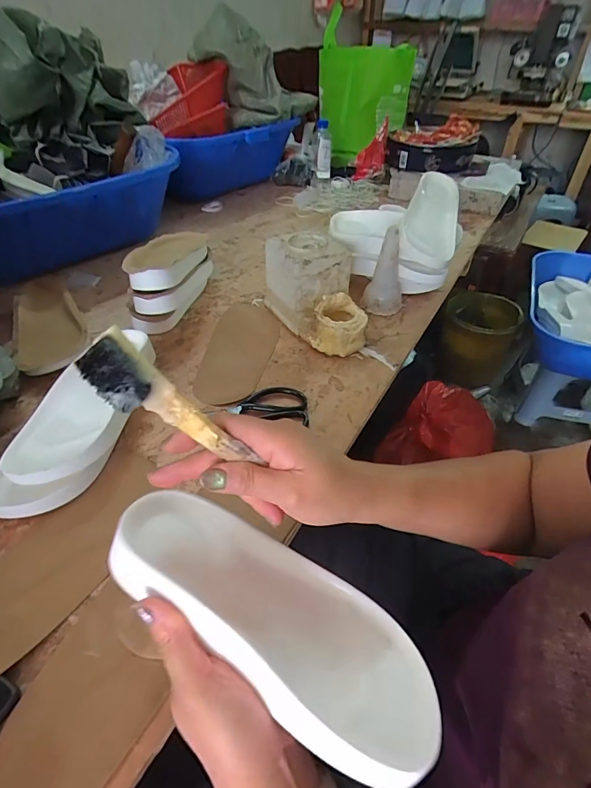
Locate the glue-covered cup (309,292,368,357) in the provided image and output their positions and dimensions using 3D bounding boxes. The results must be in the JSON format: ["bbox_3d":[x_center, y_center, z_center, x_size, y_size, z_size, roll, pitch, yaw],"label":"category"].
[{"bbox_3d":[0.066,-0.106,0.622,0.086,0.069,0.073,10,43,9],"label":"glue-covered cup"}]

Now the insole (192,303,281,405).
[{"bbox_3d":[-0.085,-0.074,0.634,0.104,0.006,0.253,3,43,2],"label":"insole"}]

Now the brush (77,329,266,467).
[{"bbox_3d":[-0.070,0.010,0.234,0.021,0.114,0.028,-31,37,23],"label":"brush"}]

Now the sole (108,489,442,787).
[{"bbox_3d":[-0.019,0.146,0.269,0.230,0.032,0.091,31,25,15],"label":"sole"}]

